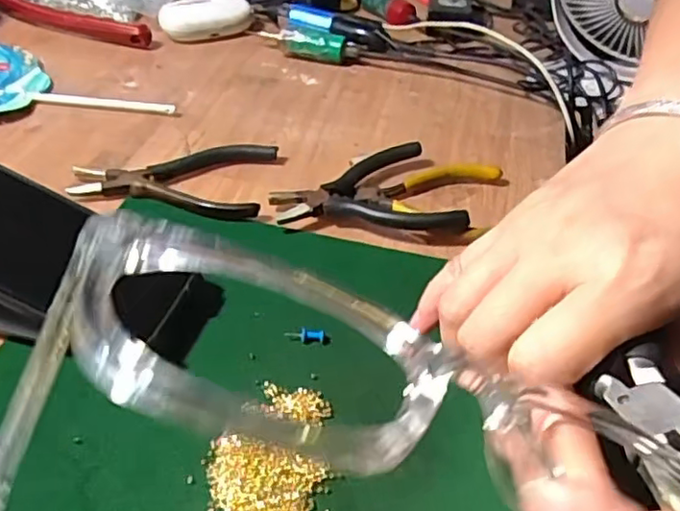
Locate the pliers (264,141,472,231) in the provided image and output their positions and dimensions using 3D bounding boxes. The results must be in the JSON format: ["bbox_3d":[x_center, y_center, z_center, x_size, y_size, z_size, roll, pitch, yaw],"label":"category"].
[{"bbox_3d":[0.014,-0.041,0.444,0.120,0.025,0.095,-9,45,-13],"label":"pliers"}]

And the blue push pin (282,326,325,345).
[{"bbox_3d":[-0.020,0.045,0.354,0.022,0.006,0.007,2,44,-2],"label":"blue push pin"}]

